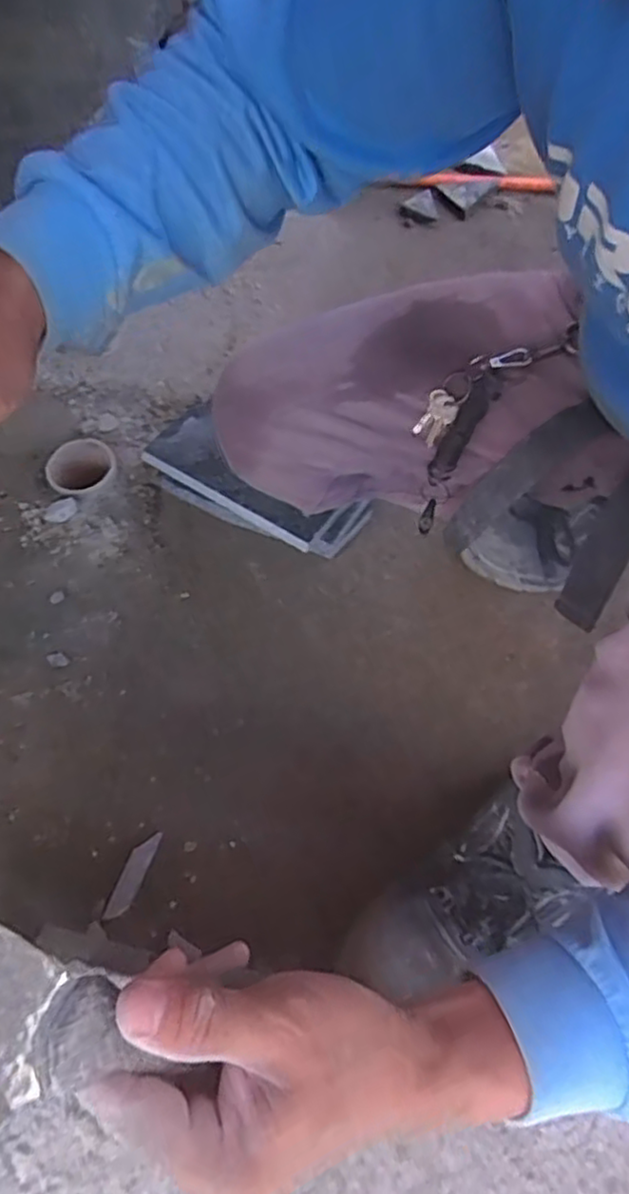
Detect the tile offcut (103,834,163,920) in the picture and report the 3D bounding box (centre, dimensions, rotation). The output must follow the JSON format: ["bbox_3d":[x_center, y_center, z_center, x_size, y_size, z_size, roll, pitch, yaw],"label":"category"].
[{"bbox_3d":[-0.155,0.236,0.567,0.021,0.004,0.073,13,53,9],"label":"tile offcut"}]

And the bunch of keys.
[{"bbox_3d":[0.111,-0.156,0.494,0.097,0.033,0.024,-36,60,24],"label":"bunch of keys"}]

